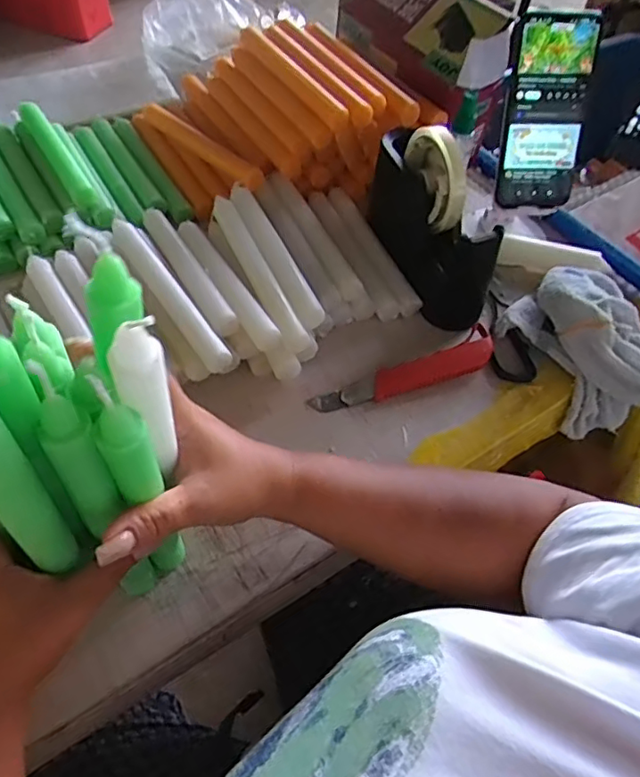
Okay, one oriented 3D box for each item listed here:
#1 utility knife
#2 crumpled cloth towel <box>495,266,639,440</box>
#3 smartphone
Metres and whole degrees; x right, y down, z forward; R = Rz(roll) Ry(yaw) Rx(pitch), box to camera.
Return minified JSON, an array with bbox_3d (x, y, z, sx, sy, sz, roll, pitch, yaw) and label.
[{"bbox_3d":[0.078,-0.012,0.518,0.172,0.016,0.034,-21,57,-18],"label":"utility knife"},{"bbox_3d":[0.251,-0.044,0.548,0.128,0.084,0.151,-25,59,-20],"label":"crumpled cloth towel"},{"bbox_3d":[0.212,-0.257,0.552,0.075,0.165,0.019,0,27,5],"label":"smartphone"}]

